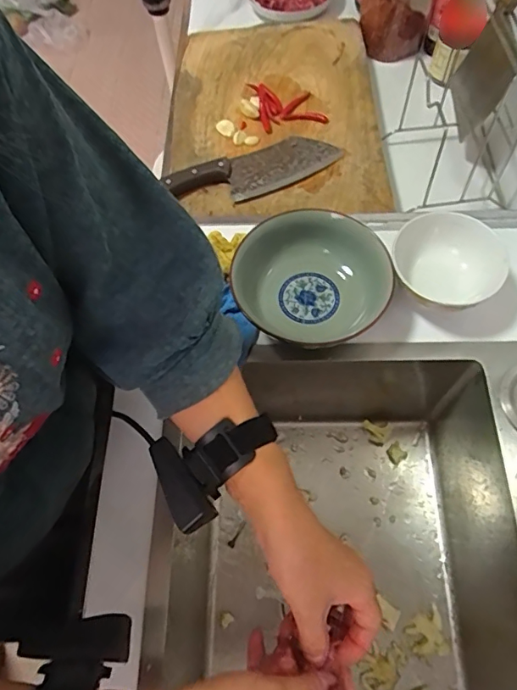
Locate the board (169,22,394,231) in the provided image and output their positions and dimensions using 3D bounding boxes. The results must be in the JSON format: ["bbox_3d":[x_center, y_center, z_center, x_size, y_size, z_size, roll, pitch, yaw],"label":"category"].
[{"bbox_3d":[0.023,-0.351,0.738,0.310,0.028,0.399,-2,64,2],"label":"board"}]

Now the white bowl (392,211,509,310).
[{"bbox_3d":[0.188,-0.079,0.508,0.104,0.059,0.102,-1,64,3],"label":"white bowl"}]

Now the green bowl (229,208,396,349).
[{"bbox_3d":[0.054,-0.061,0.512,0.153,0.070,0.135,-41,69,-16],"label":"green bowl"}]

